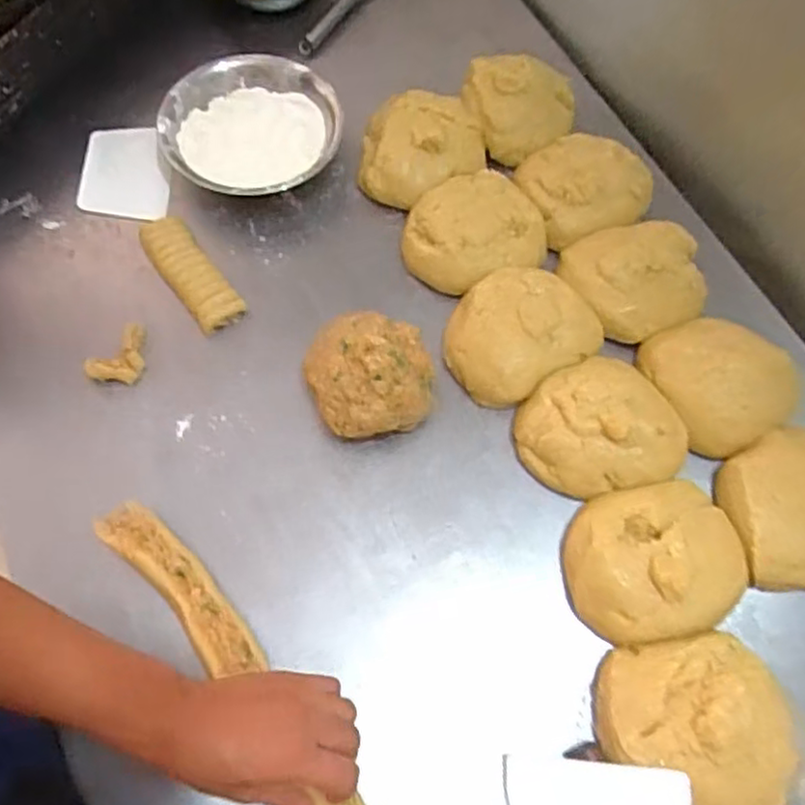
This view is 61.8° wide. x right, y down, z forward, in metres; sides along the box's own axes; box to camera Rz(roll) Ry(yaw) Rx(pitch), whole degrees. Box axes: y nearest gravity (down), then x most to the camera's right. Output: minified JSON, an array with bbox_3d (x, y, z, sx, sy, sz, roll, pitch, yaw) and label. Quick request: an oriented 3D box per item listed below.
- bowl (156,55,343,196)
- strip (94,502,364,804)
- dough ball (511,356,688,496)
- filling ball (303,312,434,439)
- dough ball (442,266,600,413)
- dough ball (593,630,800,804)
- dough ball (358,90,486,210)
[{"bbox_3d":[-0.165,-0.300,0.745,0.192,0.047,0.174,1,67,-2],"label":"bowl"},{"bbox_3d":[-0.069,0.323,0.488,0.093,0.039,0.591,-27,70,-11],"label":"strip"},{"bbox_3d":[0.182,0.027,0.627,0.140,0.057,0.124,-25,71,-12],"label":"dough ball"},{"bbox_3d":[-0.029,-0.023,0.627,0.107,0.084,0.109,1,67,-2],"label":"filling ball"},{"bbox_3d":[0.112,-0.068,0.666,0.146,0.054,0.122,-31,72,-14],"label":"dough ball"},{"bbox_3d":[0.229,0.257,0.527,0.146,0.056,0.137,-7,68,-6],"label":"dough ball"},{"bbox_3d":[0.018,-0.279,0.739,0.123,0.054,0.129,1,67,-2],"label":"dough ball"}]

